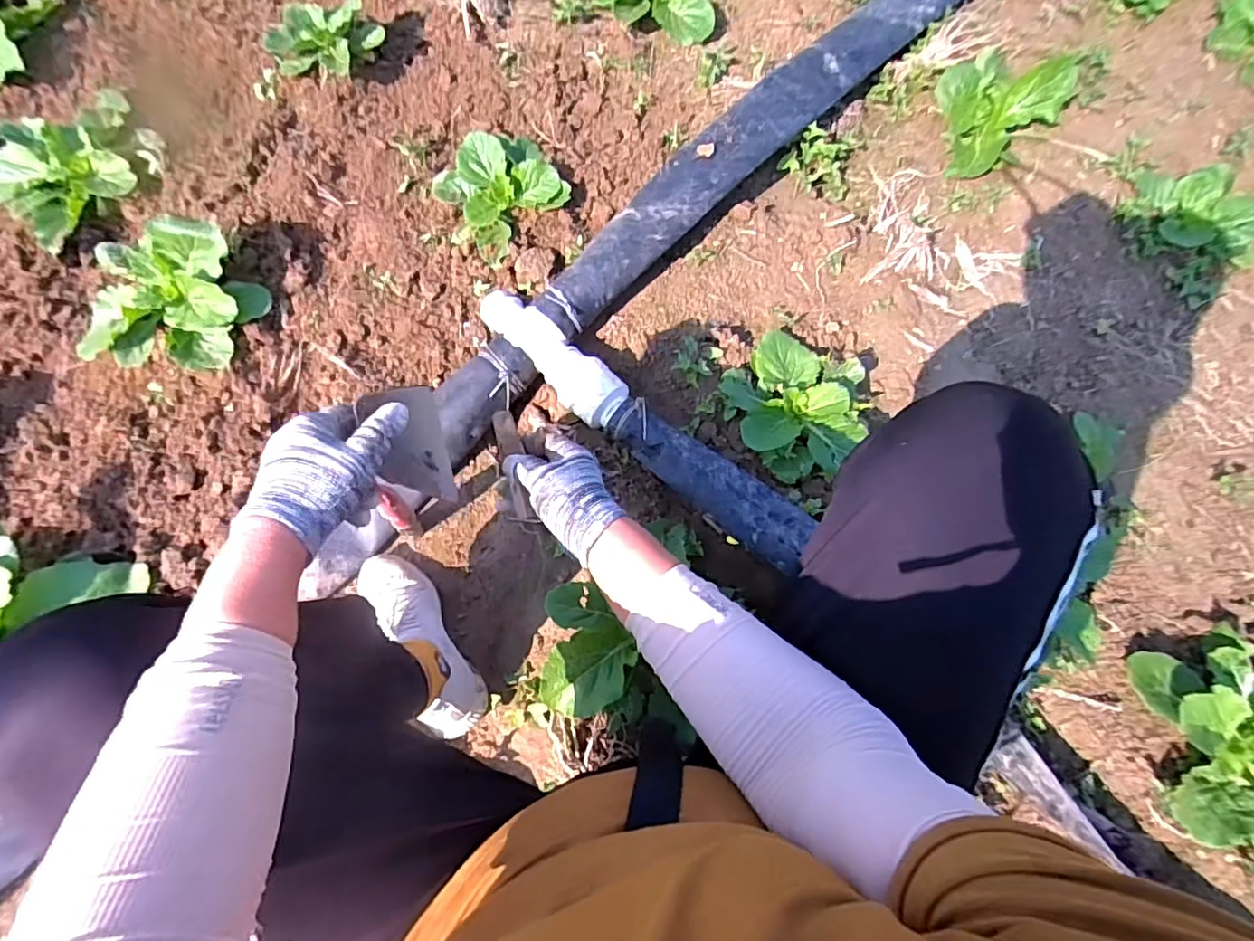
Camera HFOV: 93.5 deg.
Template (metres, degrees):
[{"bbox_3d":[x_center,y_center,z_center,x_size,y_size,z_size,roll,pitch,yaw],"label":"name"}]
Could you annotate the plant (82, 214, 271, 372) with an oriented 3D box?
[{"bbox_3d":[-0.661,-0.245,0.829,0.253,0.114,0.168,6,70,5],"label":"plant"}]

